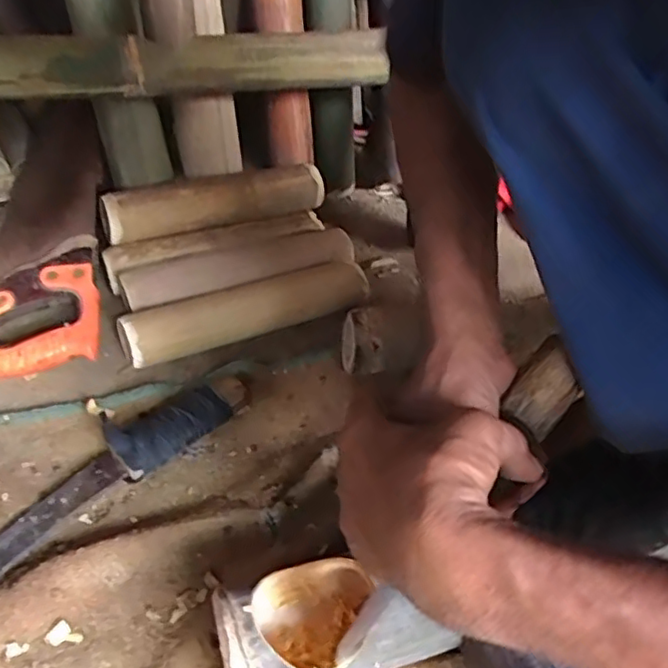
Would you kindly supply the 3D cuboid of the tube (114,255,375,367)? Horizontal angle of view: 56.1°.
[{"bbox_3d":[-0.092,-0.024,0.674,0.263,0.048,0.052,-17,44,-23],"label":"tube"}]

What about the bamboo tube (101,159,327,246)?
[{"bbox_3d":[-0.138,-0.156,0.749,0.263,0.057,0.045,-12,42,-20],"label":"bamboo tube"}]

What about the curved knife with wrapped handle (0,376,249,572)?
[{"bbox_3d":[-0.198,0.115,0.516,0.062,0.032,0.294,33,47,30],"label":"curved knife with wrapped handle"}]

